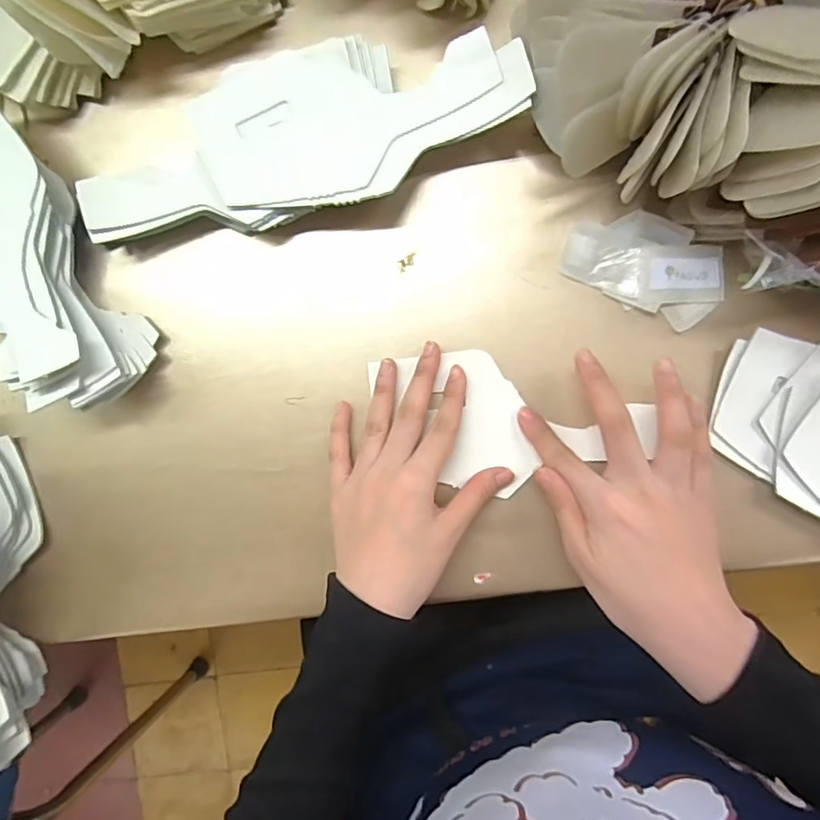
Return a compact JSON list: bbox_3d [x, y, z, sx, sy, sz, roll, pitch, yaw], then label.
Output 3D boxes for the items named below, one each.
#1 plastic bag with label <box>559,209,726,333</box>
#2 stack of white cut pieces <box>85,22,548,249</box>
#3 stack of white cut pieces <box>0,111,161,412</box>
[{"bbox_3d":[0.148,-0.092,0.342,0.099,0.010,0.053,25,94,2],"label":"plastic bag with label"},{"bbox_3d":[-0.068,-0.166,0.339,0.274,0.034,0.096,-14,91,4],"label":"stack of white cut pieces"},{"bbox_3d":[-0.249,-0.094,0.342,0.105,0.048,0.207,-31,90,4],"label":"stack of white cut pieces"}]

